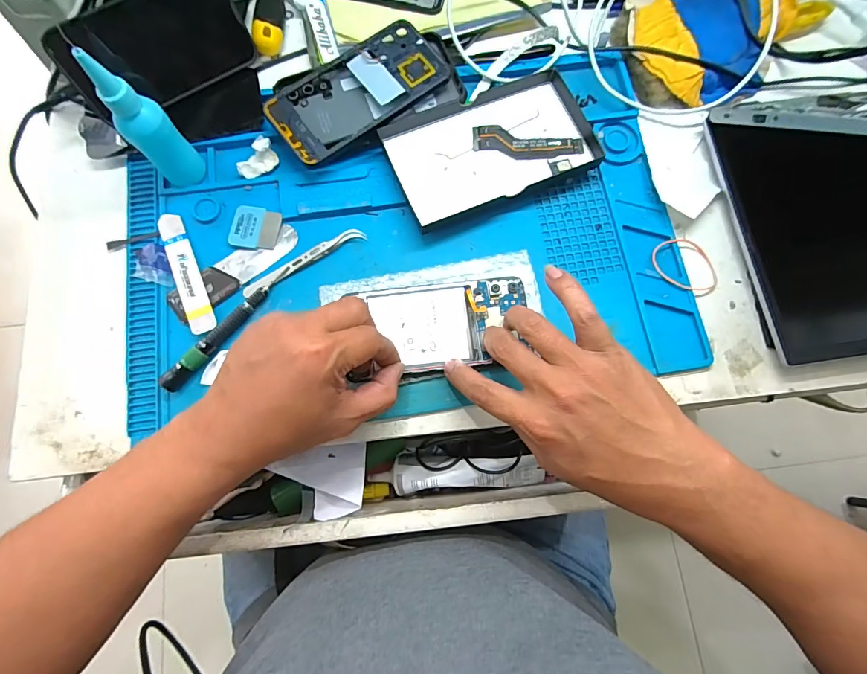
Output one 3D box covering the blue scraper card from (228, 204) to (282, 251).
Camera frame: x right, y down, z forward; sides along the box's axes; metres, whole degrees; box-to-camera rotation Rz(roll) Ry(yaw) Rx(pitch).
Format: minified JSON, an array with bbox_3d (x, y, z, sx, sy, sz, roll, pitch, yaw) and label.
[{"bbox_3d":[-0.158,-0.096,0.366,0.042,0.006,0.039,10,77,1],"label":"blue scraper card"}]

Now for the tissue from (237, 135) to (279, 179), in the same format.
[{"bbox_3d":[-0.160,-0.161,0.372,0.036,0.017,0.023,-25,79,-6],"label":"tissue"}]

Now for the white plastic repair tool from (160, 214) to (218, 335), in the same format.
[{"bbox_3d":[-0.211,-0.056,0.350,0.019,0.008,0.115,-23,78,-6],"label":"white plastic repair tool"}]

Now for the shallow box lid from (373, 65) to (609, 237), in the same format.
[{"bbox_3d":[0.053,-0.172,0.376,0.180,0.021,0.106,-24,79,-6],"label":"shallow box lid"}]

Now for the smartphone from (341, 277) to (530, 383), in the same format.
[{"bbox_3d":[0.013,-0.012,0.340,0.128,0.009,0.071,-7,79,-2],"label":"smartphone"}]

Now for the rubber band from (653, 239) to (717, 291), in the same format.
[{"bbox_3d":[0.223,-0.063,0.370,0.056,0.010,0.052,3,73,-10],"label":"rubber band"}]

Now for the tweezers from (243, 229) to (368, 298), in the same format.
[{"bbox_3d":[-0.112,-0.067,0.356,0.112,0.007,0.015,-30,79,-7],"label":"tweezers"}]

